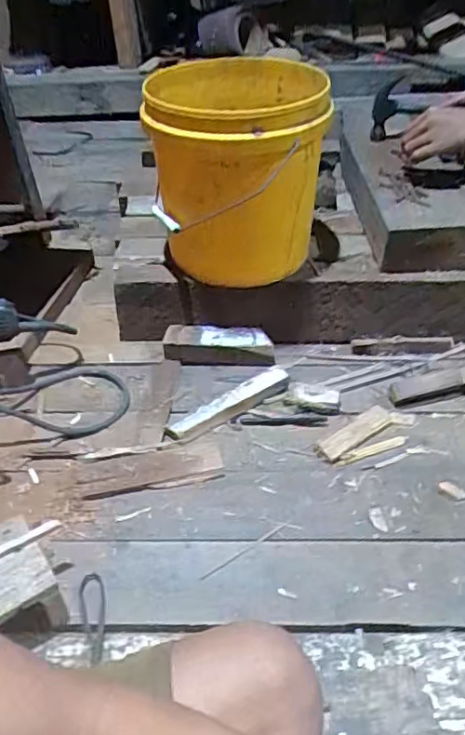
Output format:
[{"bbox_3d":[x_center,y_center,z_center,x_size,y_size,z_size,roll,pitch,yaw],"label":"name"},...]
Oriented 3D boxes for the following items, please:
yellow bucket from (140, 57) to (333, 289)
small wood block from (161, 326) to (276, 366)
[{"bbox_3d":[0.008,-0.293,0.927,0.261,0.287,0.244,0,43,1],"label":"yellow bucket"},{"bbox_3d":[-0.021,-0.039,0.948,0.177,0.042,0.064,4,41,6],"label":"small wood block"}]

